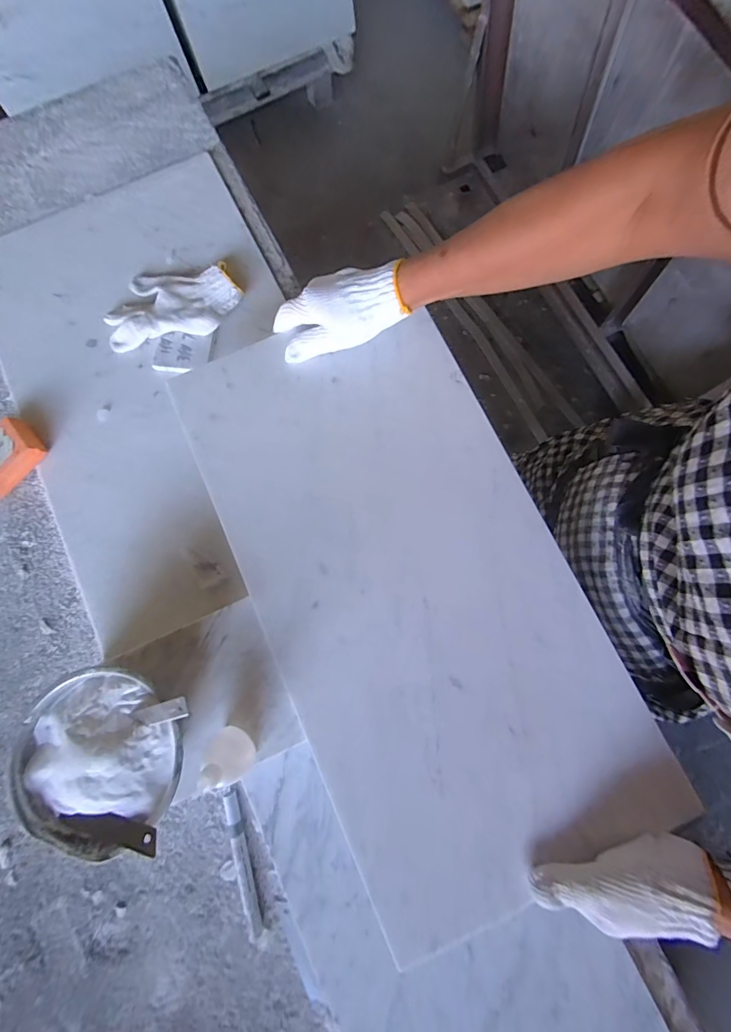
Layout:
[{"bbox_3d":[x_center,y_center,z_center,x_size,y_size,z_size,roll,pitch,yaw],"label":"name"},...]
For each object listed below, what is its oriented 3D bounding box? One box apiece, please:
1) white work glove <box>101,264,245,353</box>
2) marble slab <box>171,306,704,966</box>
[{"bbox_3d":[-0.265,-0.294,0.533,0.183,0.025,0.109,-8,78,0],"label":"white work glove"},{"bbox_3d":[0.044,0.056,0.389,0.307,0.021,0.572,-25,79,-4],"label":"marble slab"}]

